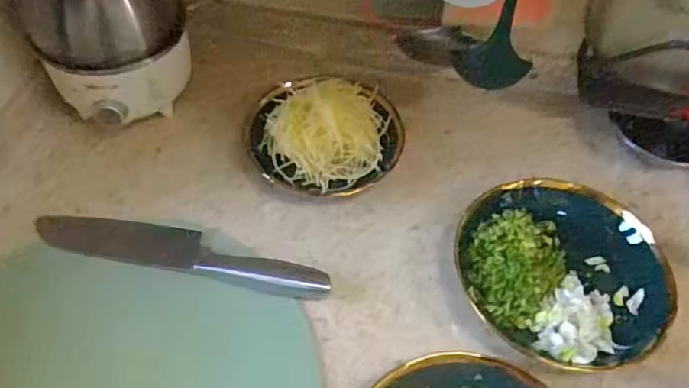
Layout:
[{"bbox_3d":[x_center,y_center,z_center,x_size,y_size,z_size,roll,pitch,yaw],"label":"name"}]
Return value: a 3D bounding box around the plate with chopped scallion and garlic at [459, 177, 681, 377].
[{"bbox_3d":[0.201,0.071,0.536,0.196,0.040,0.178,35,60,20],"label":"plate with chopped scallion and garlic"}]

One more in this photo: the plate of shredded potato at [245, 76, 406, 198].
[{"bbox_3d":[-0.019,-0.069,0.620,0.170,0.051,0.141,-20,58,-16],"label":"plate of shredded potato"}]

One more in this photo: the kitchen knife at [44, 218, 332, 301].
[{"bbox_3d":[-0.149,0.055,0.535,0.271,0.020,0.043,9,54,4],"label":"kitchen knife"}]

